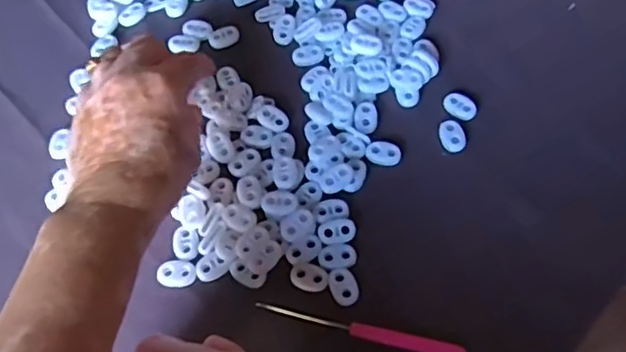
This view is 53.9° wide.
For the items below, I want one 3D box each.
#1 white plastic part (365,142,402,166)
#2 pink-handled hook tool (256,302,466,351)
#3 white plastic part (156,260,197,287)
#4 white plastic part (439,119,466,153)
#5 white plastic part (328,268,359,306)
[{"bbox_3d":[0.045,-0.014,0.396,0.022,0.005,0.015,18,63,14],"label":"white plastic part"},{"bbox_3d":[0.025,0.085,0.340,0.115,0.004,0.009,11,61,10],"label":"pink-handled hook tool"},{"bbox_3d":[-0.081,0.058,0.364,0.023,0.005,0.015,-2,60,2],"label":"white plastic part"},{"bbox_3d":[0.090,-0.027,0.398,0.014,0.006,0.023,-14,60,-4],"label":"white plastic part"},{"bbox_3d":[0.018,0.063,0.353,0.015,0.004,0.022,-22,61,-9],"label":"white plastic part"}]

